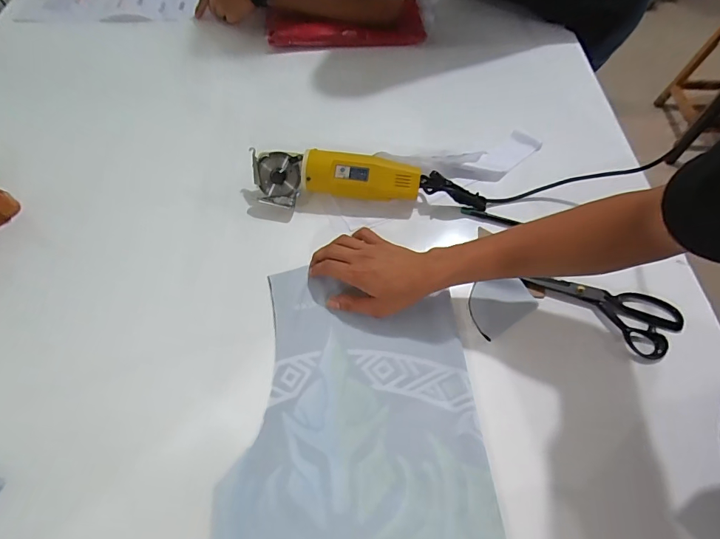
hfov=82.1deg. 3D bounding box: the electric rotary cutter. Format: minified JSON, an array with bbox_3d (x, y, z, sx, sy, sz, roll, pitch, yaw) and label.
[{"bbox_3d":[-0.022,-0.133,0.611,0.266,0.063,0.068,-2,59,-1],"label":"electric rotary cutter"}]

